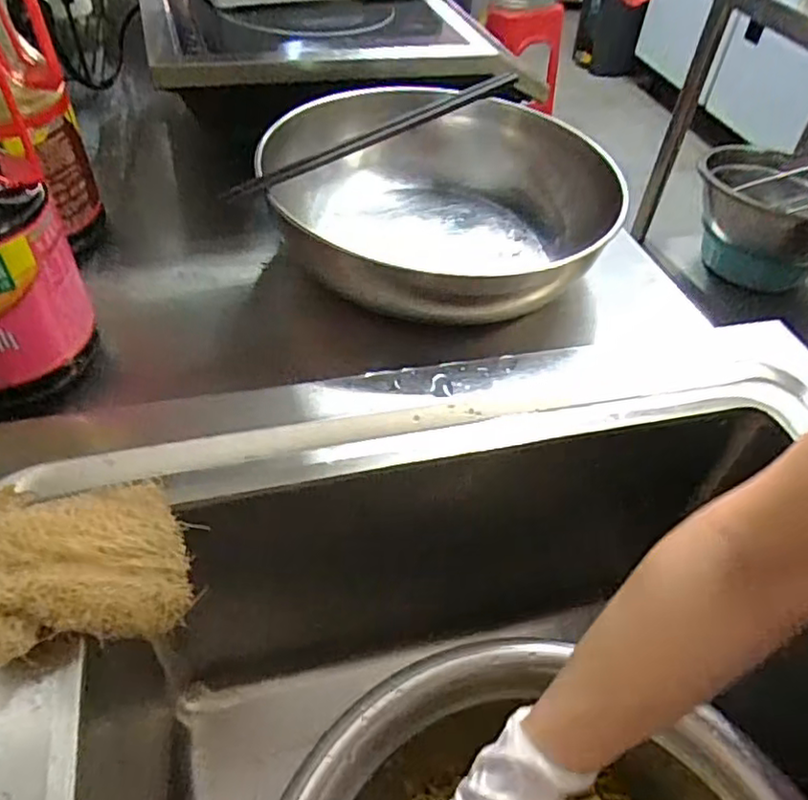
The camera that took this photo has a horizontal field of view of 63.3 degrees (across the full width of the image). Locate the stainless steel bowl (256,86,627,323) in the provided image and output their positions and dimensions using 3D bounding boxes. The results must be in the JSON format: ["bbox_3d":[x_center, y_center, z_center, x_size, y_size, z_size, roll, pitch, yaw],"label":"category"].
[{"bbox_3d":[0.030,-0.161,0.568,0.269,0.105,0.268,4,46,-4],"label":"stainless steel bowl"}]

